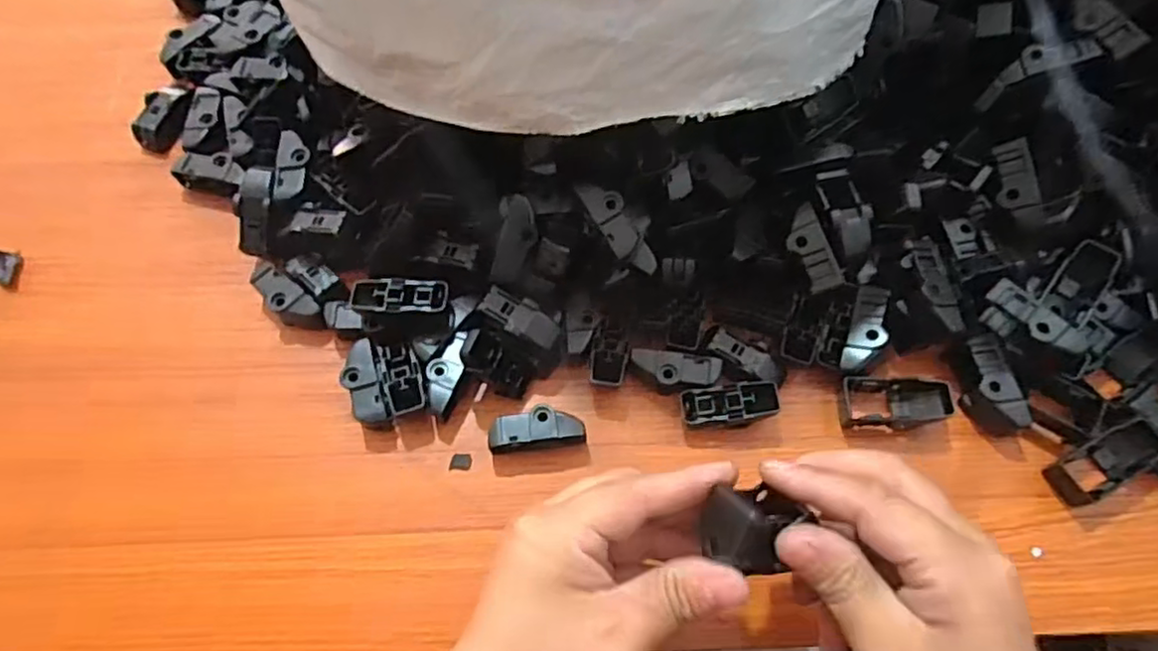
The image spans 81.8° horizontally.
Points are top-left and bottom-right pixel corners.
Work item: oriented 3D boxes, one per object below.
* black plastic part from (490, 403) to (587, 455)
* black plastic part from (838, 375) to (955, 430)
[{"bbox_3d":[-0.020,0.050,0.322,0.045,0.015,0.018,-10,66,-5],"label":"black plastic part"},{"bbox_3d":[0.155,0.038,0.329,0.048,0.017,0.023,-2,65,-1],"label":"black plastic part"}]

